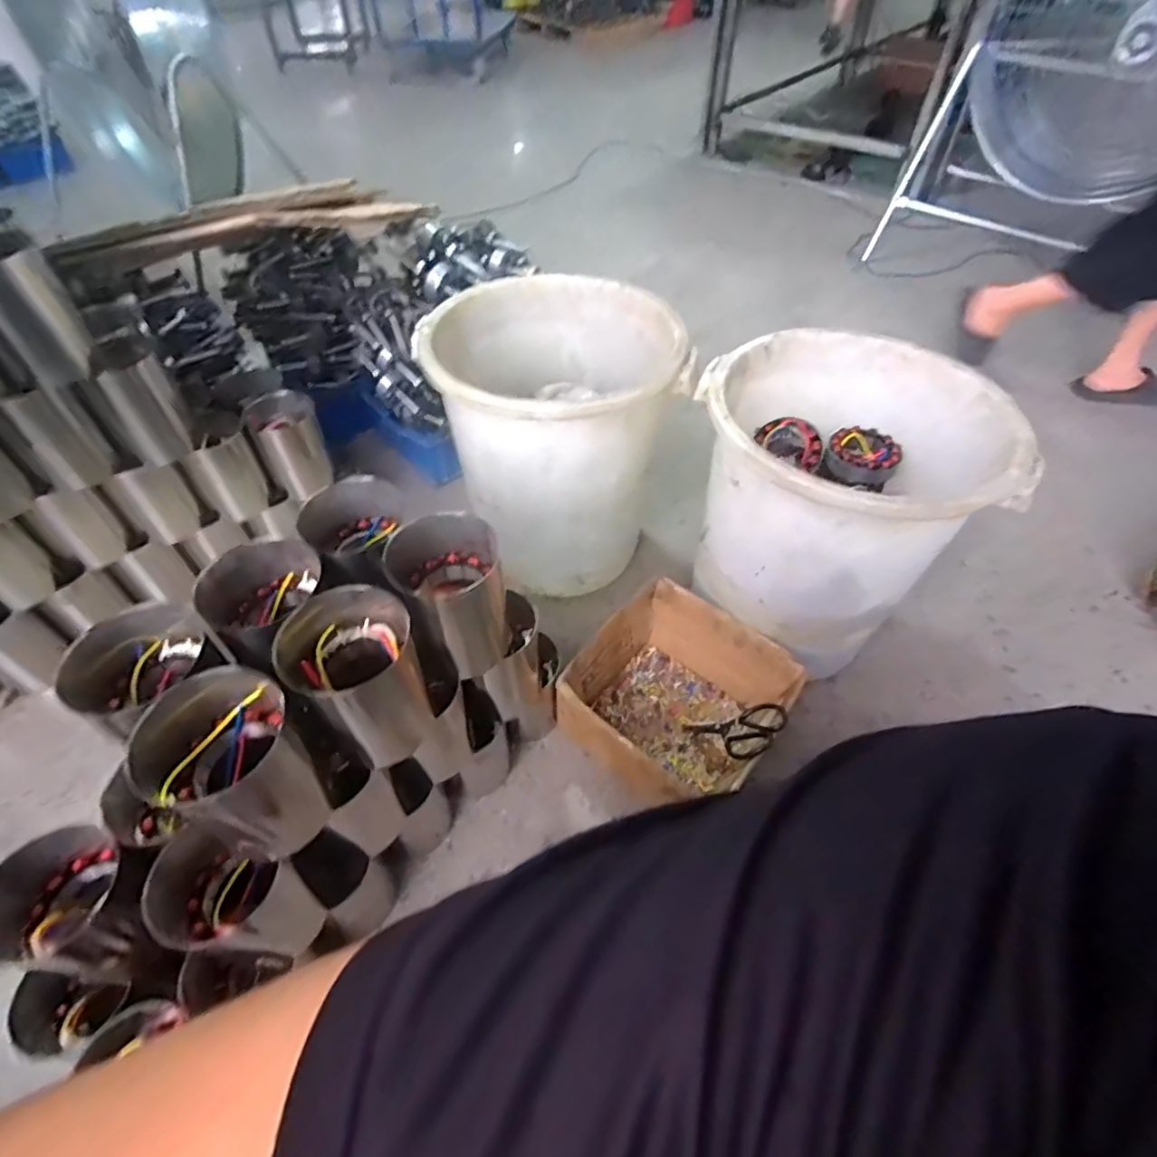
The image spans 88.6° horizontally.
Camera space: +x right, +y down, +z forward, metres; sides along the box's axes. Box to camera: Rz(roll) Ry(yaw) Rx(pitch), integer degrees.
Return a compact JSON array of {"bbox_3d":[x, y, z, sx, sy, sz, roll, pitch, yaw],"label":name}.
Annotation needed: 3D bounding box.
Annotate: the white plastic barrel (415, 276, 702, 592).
[{"bbox_3d":[-0.040,-0.241,1.089,0.399,0.432,0.395,-8,51,-7],"label":"white plastic barrel"}]

